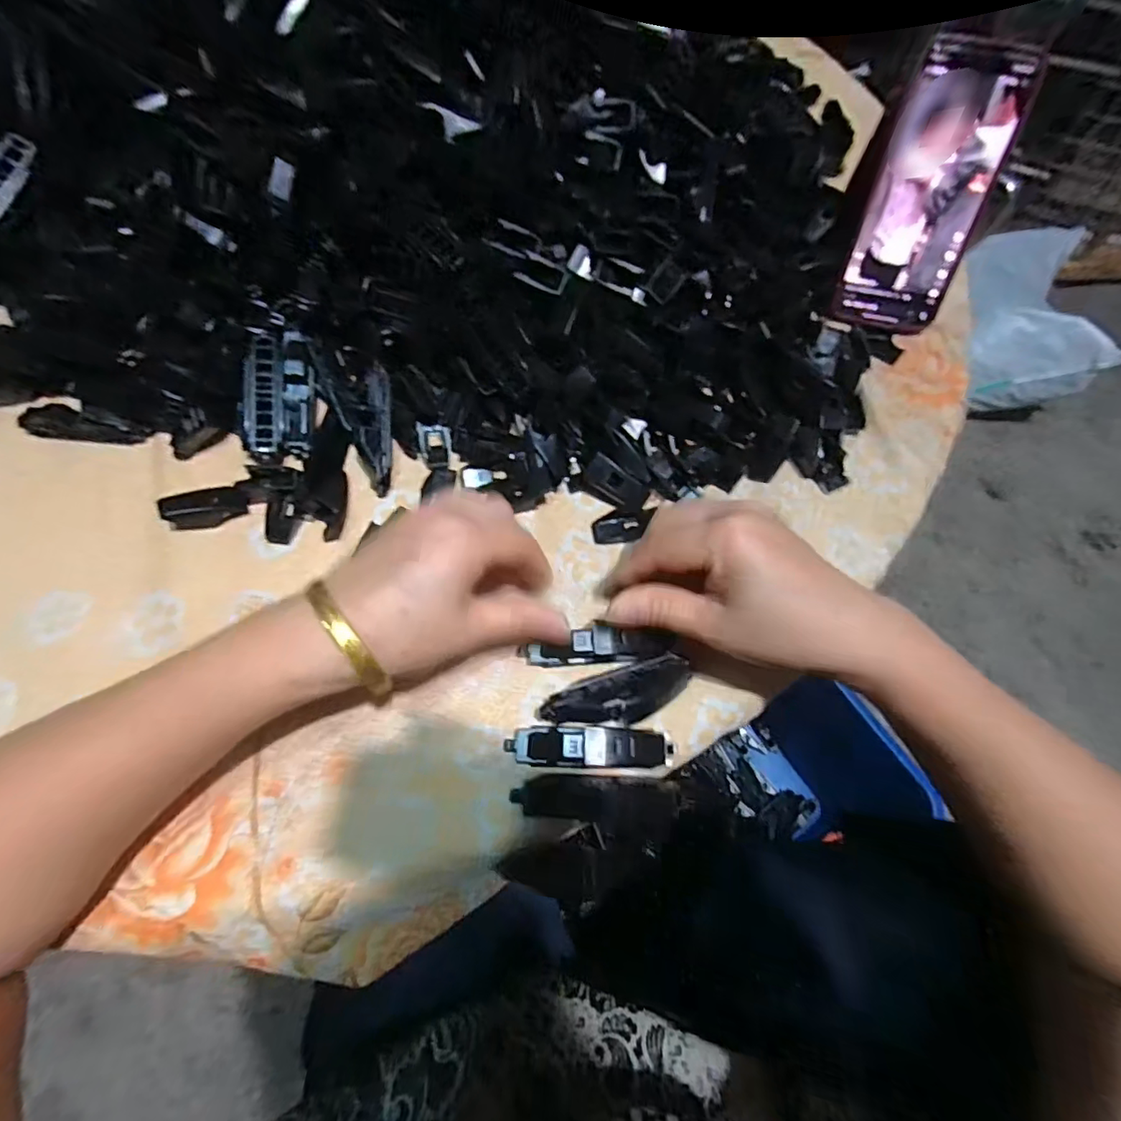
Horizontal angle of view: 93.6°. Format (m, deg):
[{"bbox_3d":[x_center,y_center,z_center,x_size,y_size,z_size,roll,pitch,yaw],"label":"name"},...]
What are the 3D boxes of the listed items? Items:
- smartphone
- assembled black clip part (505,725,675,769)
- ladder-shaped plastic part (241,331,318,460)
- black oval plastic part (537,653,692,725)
[{"bbox_3d":[0.247,-0.243,0.356,0.071,0.156,0.013,12,29,4],"label":"smartphone"},{"bbox_3d":[0.015,0.093,0.264,0.081,0.006,0.019,1,66,0],"label":"assembled black clip part"},{"bbox_3d":[-0.173,-0.103,0.326,0.035,0.019,0.081,0,81,-1],"label":"ladder-shaped plastic part"},{"bbox_3d":[0.030,0.070,0.269,0.078,0.017,0.027,-19,67,-9],"label":"black oval plastic part"}]

